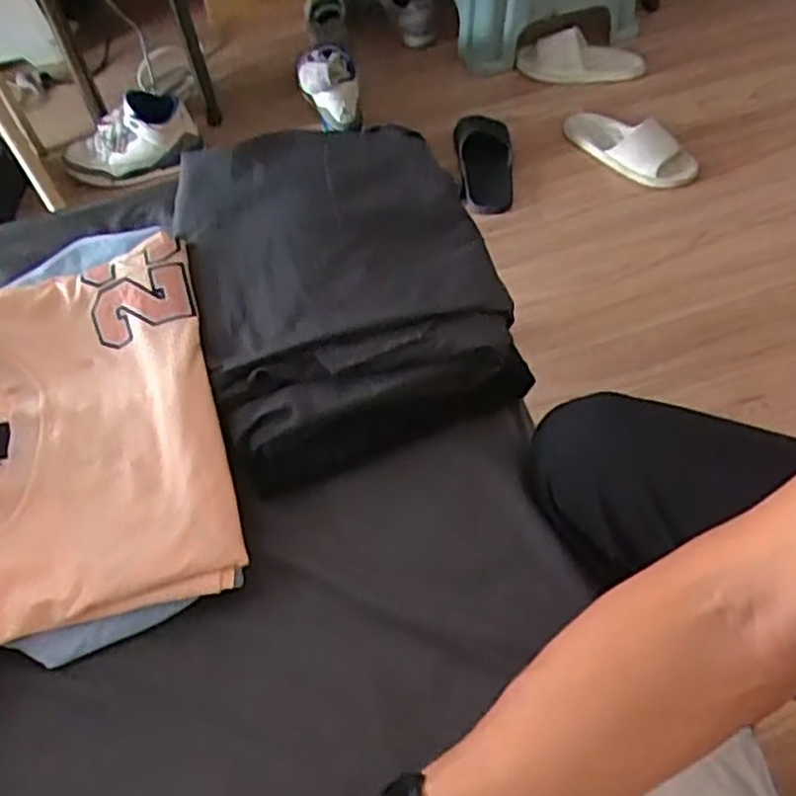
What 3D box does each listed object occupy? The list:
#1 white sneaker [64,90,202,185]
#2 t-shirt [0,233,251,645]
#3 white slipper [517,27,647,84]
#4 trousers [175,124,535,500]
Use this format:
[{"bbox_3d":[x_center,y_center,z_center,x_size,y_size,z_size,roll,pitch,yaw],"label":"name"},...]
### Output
[{"bbox_3d":[-0.547,-0.509,1.443,0.279,0.127,0.119,-14,56,16],"label":"white sneaker"},{"bbox_3d":[-0.280,0.029,0.597,0.266,0.051,0.326,-16,58,-6],"label":"t-shirt"},{"bbox_3d":[0.388,-0.713,1.518,0.271,0.074,0.088,-4,58,1],"label":"white slipper"},{"bbox_3d":[-0.053,-0.114,0.661,0.261,0.070,0.349,-18,58,-8],"label":"trousers"}]

